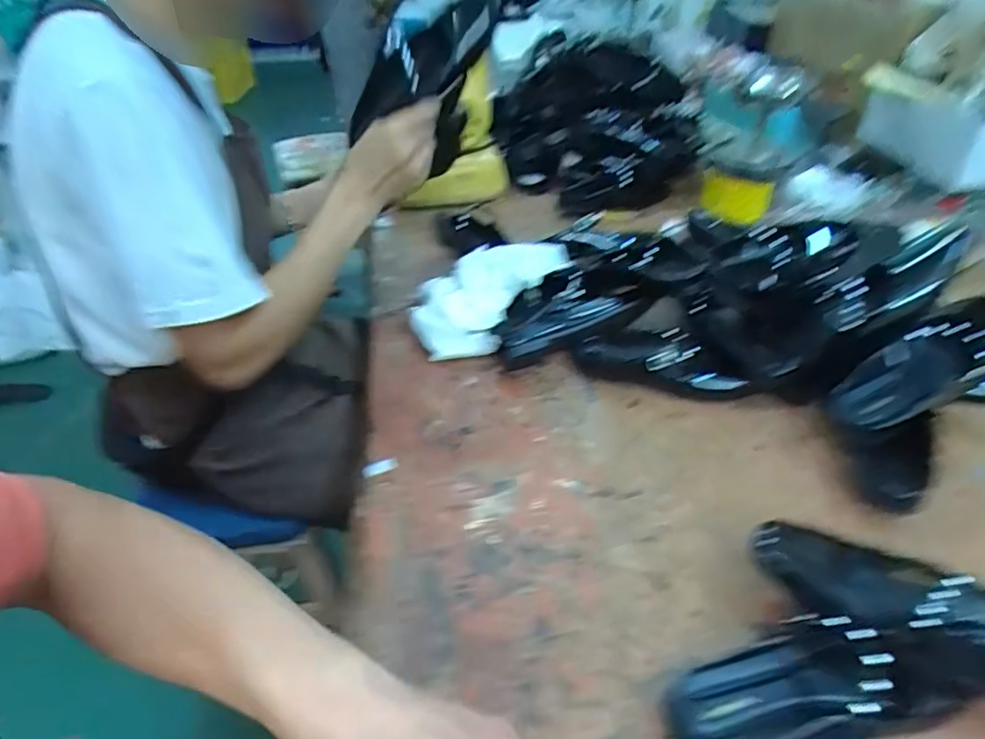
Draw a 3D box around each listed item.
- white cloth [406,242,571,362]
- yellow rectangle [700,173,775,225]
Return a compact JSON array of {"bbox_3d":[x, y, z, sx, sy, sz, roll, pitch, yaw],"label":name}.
[{"bbox_3d":[-0.007,-0.109,0.809,0.158,0.074,0.244,22,45,27],"label":"white cloth"},{"bbox_3d":[0.415,-0.294,1.004,0.108,0.065,0.039,30,49,34],"label":"yellow rectangle"}]

